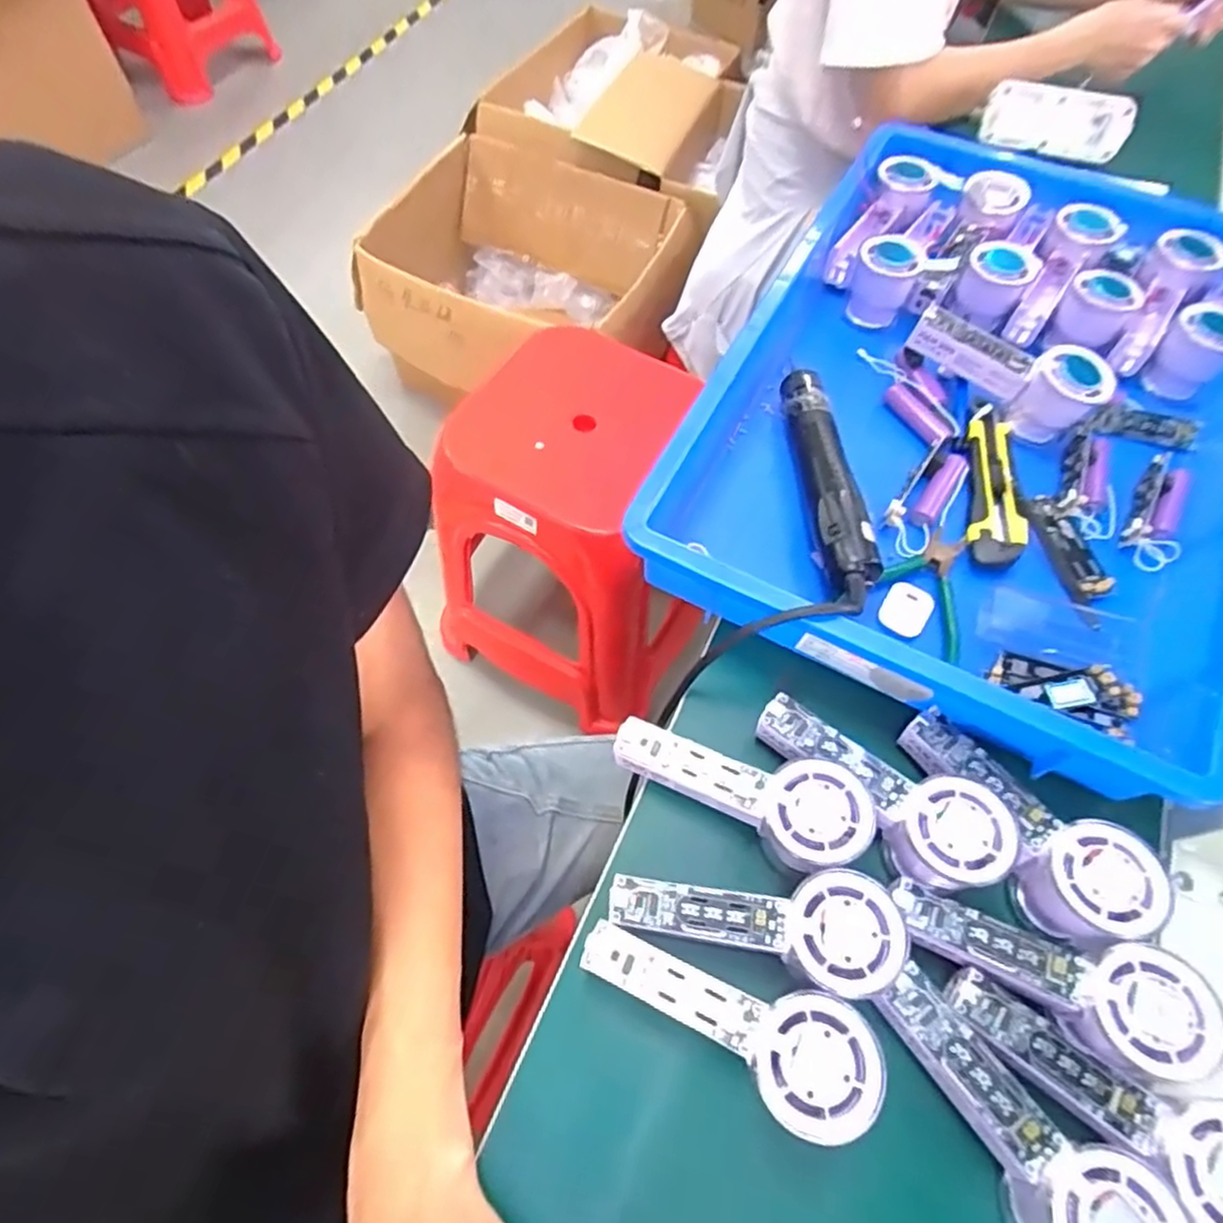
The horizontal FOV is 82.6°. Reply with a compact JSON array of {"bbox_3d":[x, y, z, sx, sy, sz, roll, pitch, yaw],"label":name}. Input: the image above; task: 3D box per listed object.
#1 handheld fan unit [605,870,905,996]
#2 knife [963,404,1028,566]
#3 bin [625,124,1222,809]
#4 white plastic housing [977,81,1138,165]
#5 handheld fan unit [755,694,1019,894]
[{"bbox_3d":[0.075,0.164,0.369,0.146,0.037,0.053,3,62,14],"label":"handheld fan unit"},{"bbox_3d":[0.294,-0.098,0.531,0.041,0.017,0.152,14,63,5],"label":"knife"},{"bbox_3d":[0.294,-0.158,0.544,0.371,0.084,0.543,27,65,11],"label":"bin"},{"bbox_3d":[0.478,-0.524,0.745,0.145,0.058,0.035,18,63,7],"label":"white plastic housing"},{"bbox_3d":[0.153,0.104,0.406,0.144,0.040,0.054,33,65,29],"label":"handheld fan unit"}]

